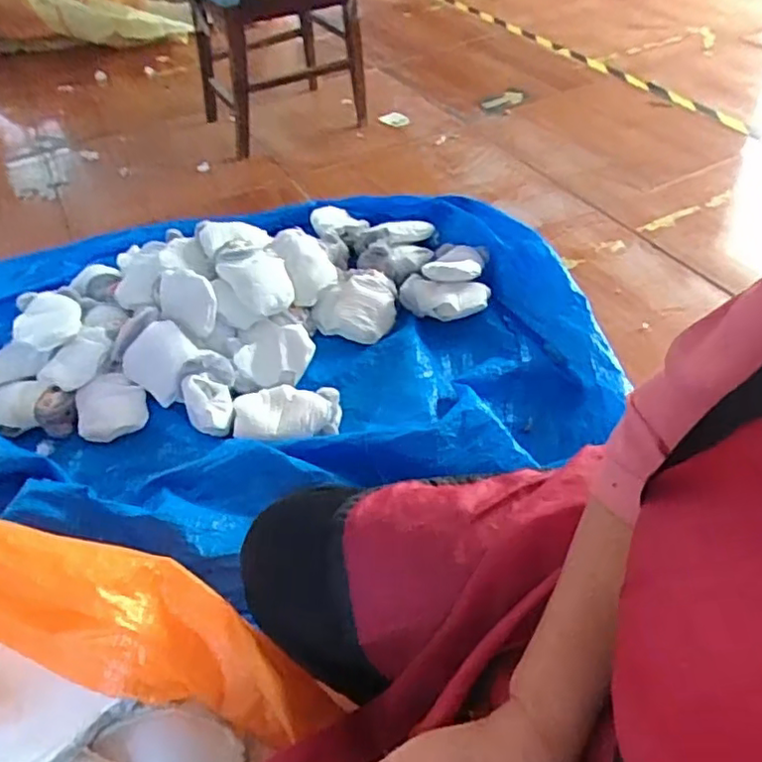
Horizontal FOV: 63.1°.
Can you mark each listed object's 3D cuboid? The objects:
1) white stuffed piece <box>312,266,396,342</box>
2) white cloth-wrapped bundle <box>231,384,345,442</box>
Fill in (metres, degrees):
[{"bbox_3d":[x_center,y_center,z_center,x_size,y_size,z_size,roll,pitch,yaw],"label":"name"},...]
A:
[{"bbox_3d":[-0.037,-0.151,1.274,0.130,0.064,0.174,30,55,28],"label":"white stuffed piece"},{"bbox_3d":[-0.164,0.056,1.088,0.184,0.043,0.113,-6,46,-2],"label":"white cloth-wrapped bundle"}]

